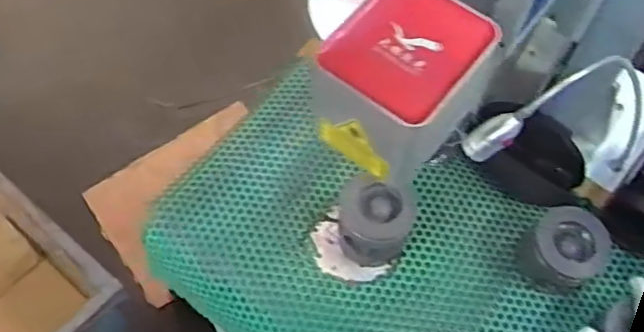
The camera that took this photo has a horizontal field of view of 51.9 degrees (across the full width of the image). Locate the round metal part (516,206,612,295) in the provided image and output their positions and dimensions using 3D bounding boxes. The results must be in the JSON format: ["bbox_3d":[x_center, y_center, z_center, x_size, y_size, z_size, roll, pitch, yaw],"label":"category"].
[{"bbox_3d":[0.293,0.107,0.810,0.085,0.072,0.093,2,62,-3],"label":"round metal part"}]

